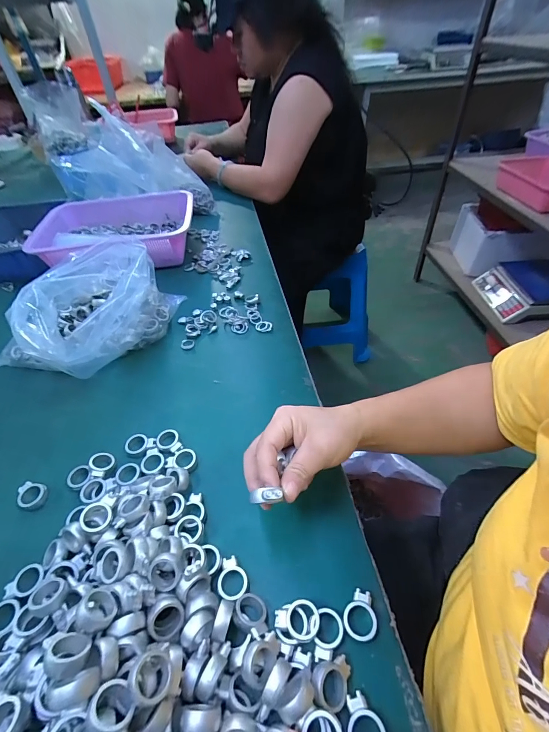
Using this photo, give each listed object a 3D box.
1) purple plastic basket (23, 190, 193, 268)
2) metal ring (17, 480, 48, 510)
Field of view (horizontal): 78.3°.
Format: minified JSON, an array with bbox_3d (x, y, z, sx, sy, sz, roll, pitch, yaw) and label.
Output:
[{"bbox_3d":[-0.317,-0.268,0.684,0.280,0.070,0.215,-11,47,-9],"label":"purple plastic basket"},{"bbox_3d":[-0.263,0.140,0.365,0.031,0.011,0.027,19,50,18],"label":"metal ring"}]

